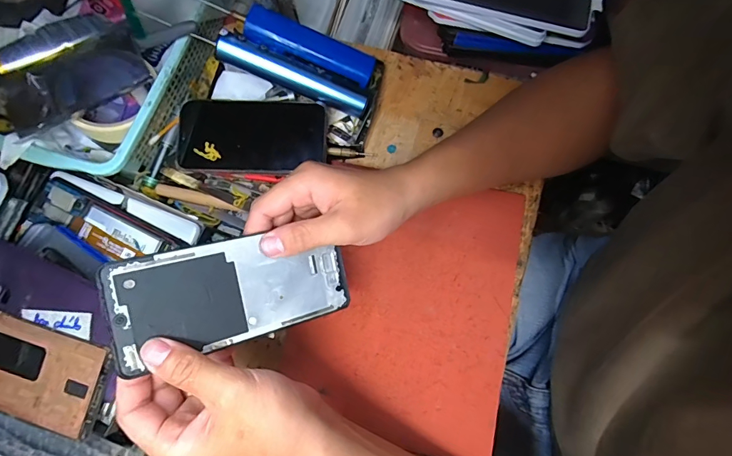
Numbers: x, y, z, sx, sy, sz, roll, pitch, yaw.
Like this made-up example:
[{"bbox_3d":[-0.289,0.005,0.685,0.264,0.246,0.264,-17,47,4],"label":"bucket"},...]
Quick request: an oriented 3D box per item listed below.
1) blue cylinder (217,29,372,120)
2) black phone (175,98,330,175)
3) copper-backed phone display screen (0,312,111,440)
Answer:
[{"bbox_3d":[-0.070,-0.152,0.391,0.152,0.019,0.025,20,77,-13],"label":"blue cylinder"},{"bbox_3d":[-0.117,-0.094,0.402,0.149,0.013,0.074,2,85,-2],"label":"black phone"},{"bbox_3d":[-0.275,0.108,0.307,0.140,0.010,0.069,17,78,6],"label":"copper-backed phone display screen"}]

